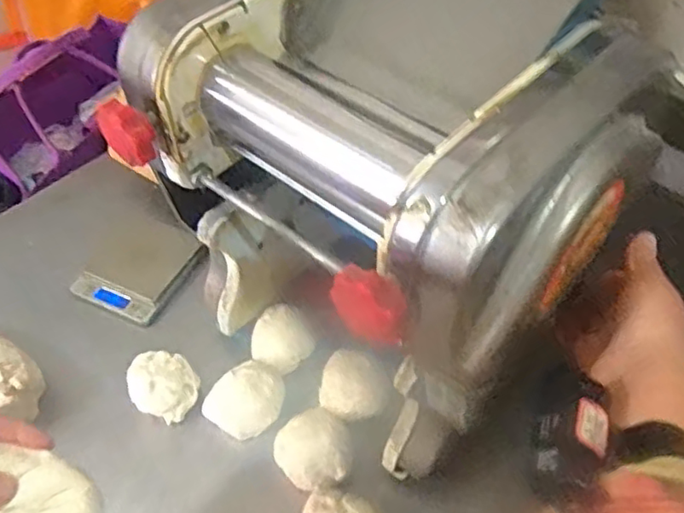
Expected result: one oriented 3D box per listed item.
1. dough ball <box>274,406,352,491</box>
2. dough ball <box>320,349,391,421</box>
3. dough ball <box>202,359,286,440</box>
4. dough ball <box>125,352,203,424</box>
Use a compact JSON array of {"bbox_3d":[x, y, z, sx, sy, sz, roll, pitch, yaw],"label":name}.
[{"bbox_3d":[-0.026,0.175,0.573,0.065,0.038,0.069,0,51,0],"label":"dough ball"},{"bbox_3d":[0.010,0.122,0.608,0.062,0.035,0.063,-5,51,-4],"label":"dough ball"},{"bbox_3d":[-0.088,0.138,0.610,0.061,0.050,0.076,36,59,26],"label":"dough ball"},{"bbox_3d":[-0.174,0.125,0.616,0.058,0.047,0.066,-35,59,-25],"label":"dough ball"}]

